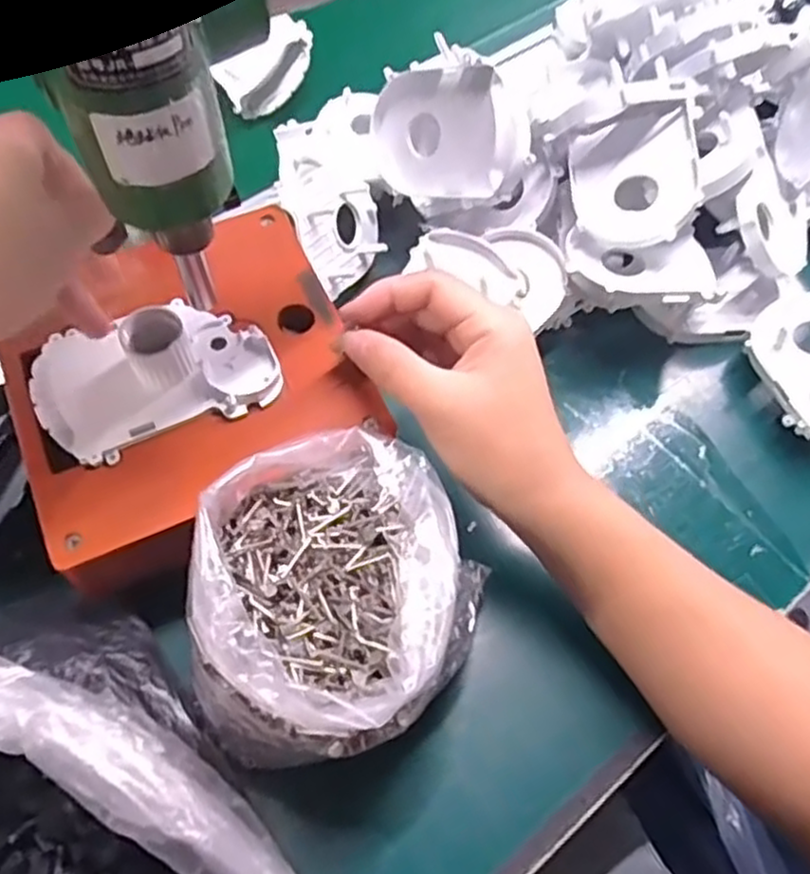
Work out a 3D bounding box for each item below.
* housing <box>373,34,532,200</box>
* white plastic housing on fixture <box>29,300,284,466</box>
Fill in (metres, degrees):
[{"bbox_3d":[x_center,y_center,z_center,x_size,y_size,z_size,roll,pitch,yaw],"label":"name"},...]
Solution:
[{"bbox_3d":[0.024,-0.172,0.417,0.084,0.072,0.032,13,29,36],"label":"housing"},{"bbox_3d":[-0.110,-0.032,0.323,0.101,0.026,0.063,-18,64,-11],"label":"white plastic housing on fixture"}]

